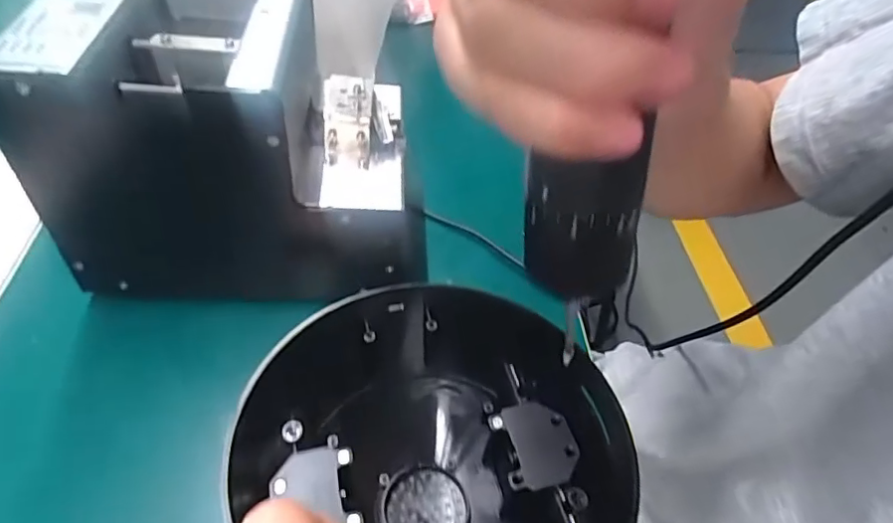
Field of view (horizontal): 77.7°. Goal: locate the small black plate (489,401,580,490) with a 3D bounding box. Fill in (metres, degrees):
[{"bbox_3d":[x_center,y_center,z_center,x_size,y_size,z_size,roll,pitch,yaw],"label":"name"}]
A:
[{"bbox_3d":[0.035,0.070,0.215,0.029,0.004,0.033,-7,49,-13],"label":"small black plate"}]

